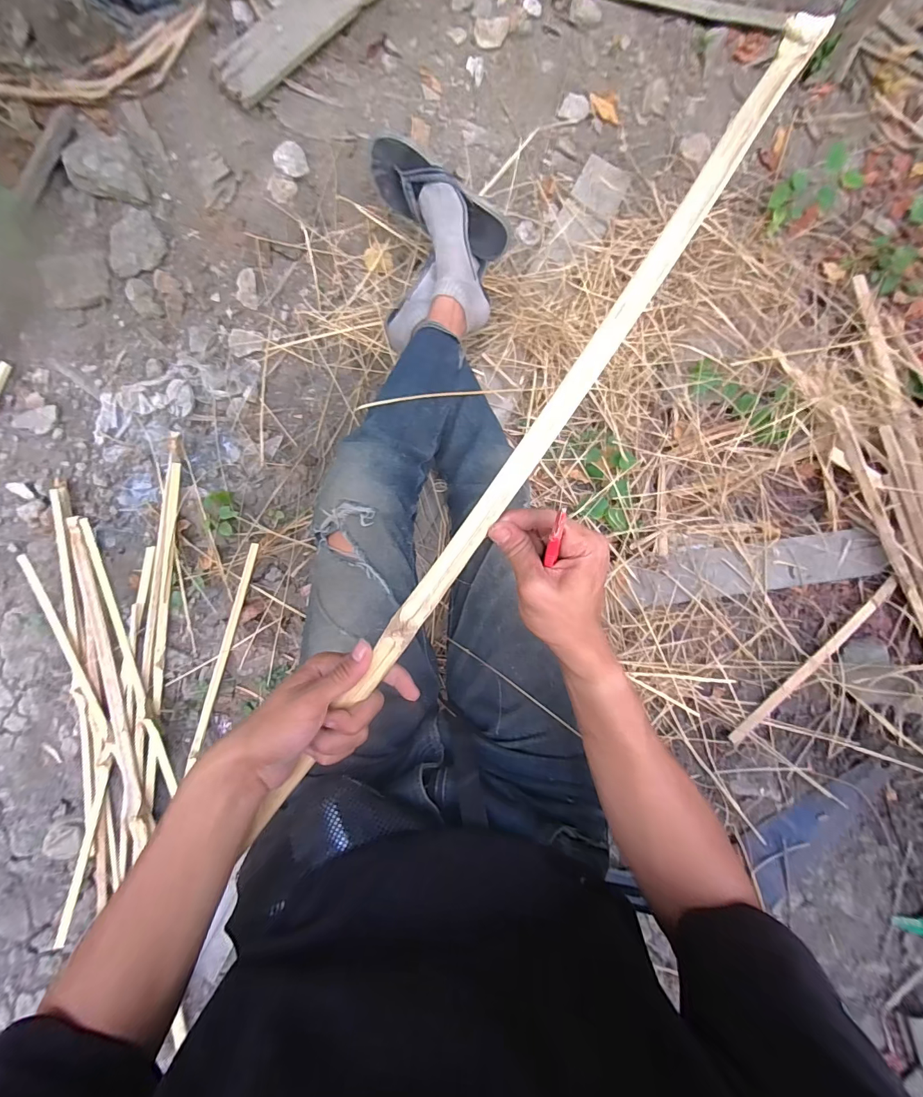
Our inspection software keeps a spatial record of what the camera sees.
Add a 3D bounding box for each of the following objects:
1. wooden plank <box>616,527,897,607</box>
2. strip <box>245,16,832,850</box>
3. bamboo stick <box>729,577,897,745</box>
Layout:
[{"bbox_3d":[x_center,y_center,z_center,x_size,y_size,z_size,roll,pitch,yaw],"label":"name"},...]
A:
[{"bbox_3d":[0.556,0.038,0.811,0.507,0.033,0.096,-7,80,-5],"label":"wooden plank"},{"bbox_3d":[0.046,-0.065,0.317,0.027,0.014,0.682,35,95,2],"label":"strip"},{"bbox_3d":[0.657,0.208,0.775,0.438,0.009,0.022,-40,83,-11],"label":"bamboo stick"}]

